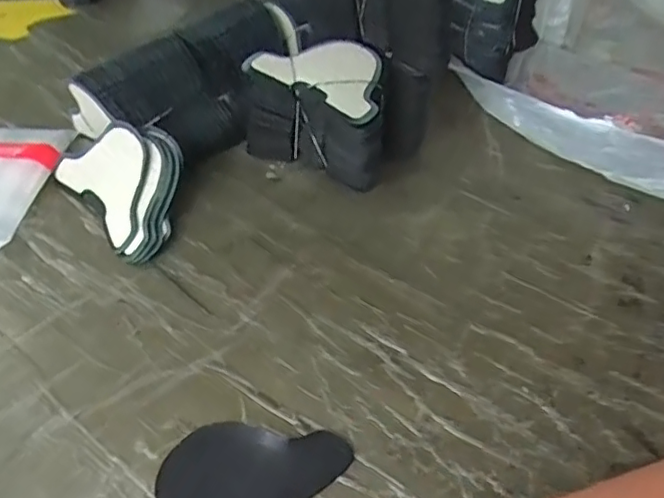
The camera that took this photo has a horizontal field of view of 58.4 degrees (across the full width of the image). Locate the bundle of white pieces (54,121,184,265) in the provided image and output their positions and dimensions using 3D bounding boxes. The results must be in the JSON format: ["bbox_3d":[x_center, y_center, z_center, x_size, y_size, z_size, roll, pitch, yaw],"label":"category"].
[{"bbox_3d":[-0.179,-0.062,0.524,0.140,0.031,0.096,40,92,26],"label":"bundle of white pieces"}]

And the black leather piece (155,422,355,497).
[{"bbox_3d":[-0.062,0.144,0.357,0.085,0.008,0.133,32,52,26],"label":"black leather piece"}]

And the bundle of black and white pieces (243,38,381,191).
[{"bbox_3d":[-0.006,-0.123,0.549,0.141,0.114,0.079,32,52,26],"label":"bundle of black and white pieces"}]

